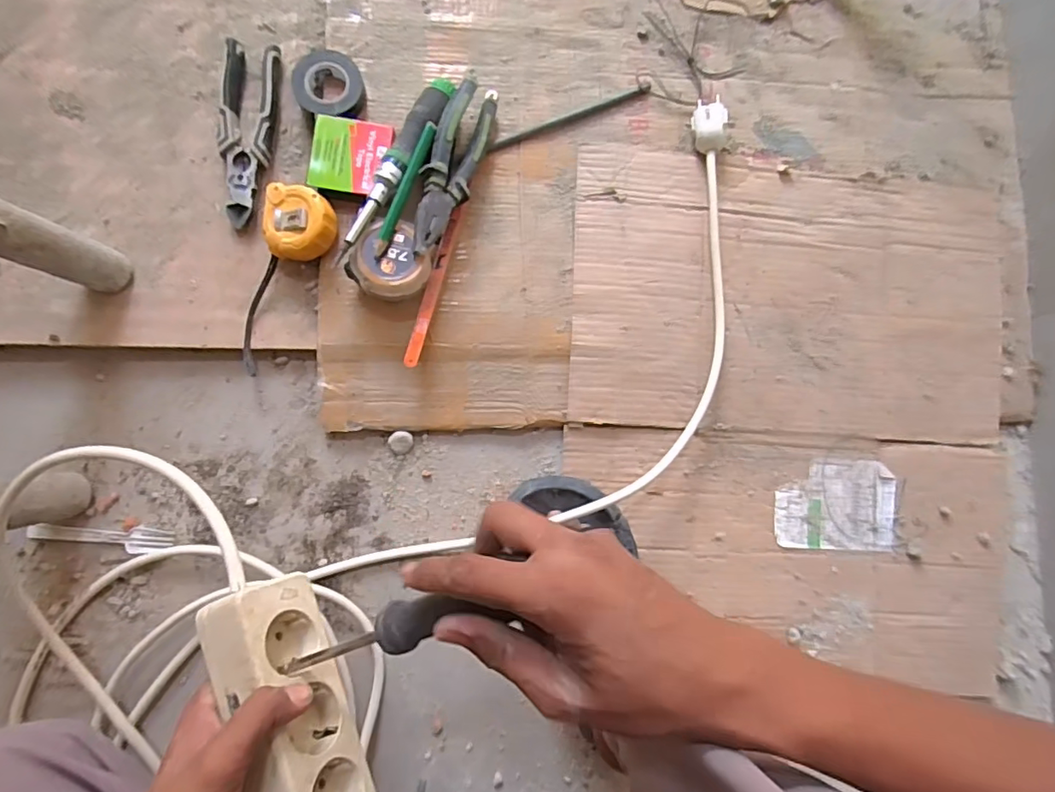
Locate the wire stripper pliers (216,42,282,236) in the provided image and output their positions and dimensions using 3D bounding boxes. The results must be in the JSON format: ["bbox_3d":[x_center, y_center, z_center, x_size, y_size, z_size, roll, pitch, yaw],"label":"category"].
[{"bbox_3d":[-0.280,-0.257,0.537,0.052,0.021,0.181,5,87,-6],"label":"wire stripper pliers"}]

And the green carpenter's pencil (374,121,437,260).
[{"bbox_3d":[-0.115,-0.193,0.509,0.012,0.009,0.140,21,83,-5],"label":"green carpenter's pencil"}]

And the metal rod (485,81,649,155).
[{"bbox_3d":[0.044,-0.296,0.577,0.190,0.006,0.012,-24,90,-7],"label":"metal rod"}]

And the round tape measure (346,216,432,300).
[{"bbox_3d":[-0.129,-0.126,0.523,0.068,0.042,0.072,1,86,-7],"label":"round tape measure"}]

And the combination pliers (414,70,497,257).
[{"bbox_3d":[-0.071,-0.227,0.533,0.045,0.043,0.203,18,73,-5],"label":"combination pliers"}]

